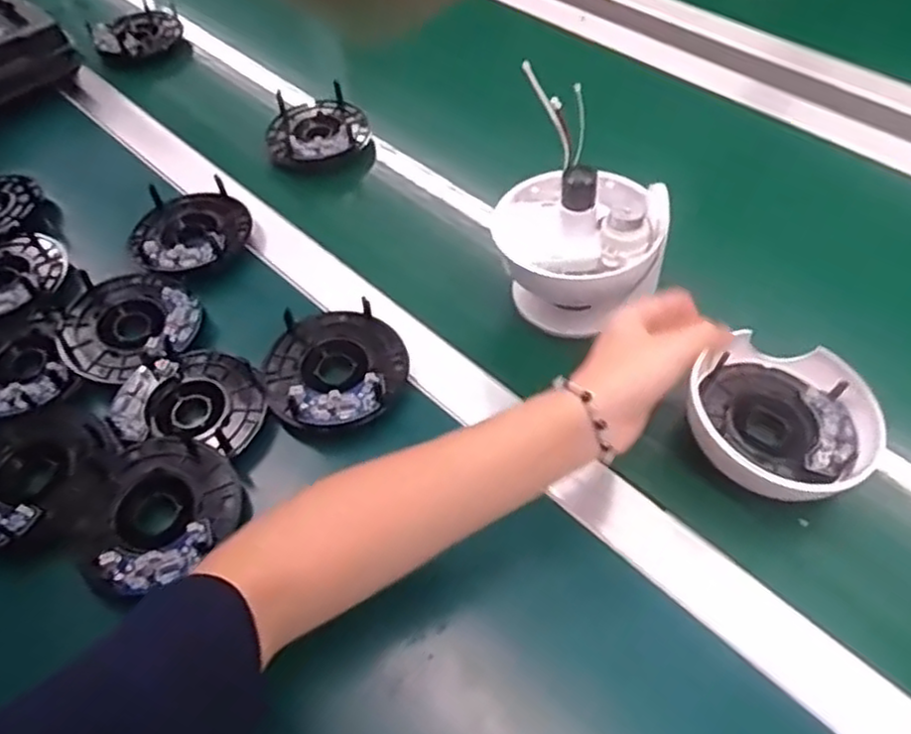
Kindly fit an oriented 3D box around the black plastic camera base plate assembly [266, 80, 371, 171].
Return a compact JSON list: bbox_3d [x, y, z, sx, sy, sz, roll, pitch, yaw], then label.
[{"bbox_3d":[-0.131,-0.229,0.690,0.100,0.047,0.088,-14,53,-6],"label":"black plastic camera base plate assembly"}]

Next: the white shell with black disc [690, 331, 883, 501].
[{"bbox_3d":[0.208,0.033,0.458,0.113,0.038,0.105,-2,53,3],"label":"white shell with black disc"}]

